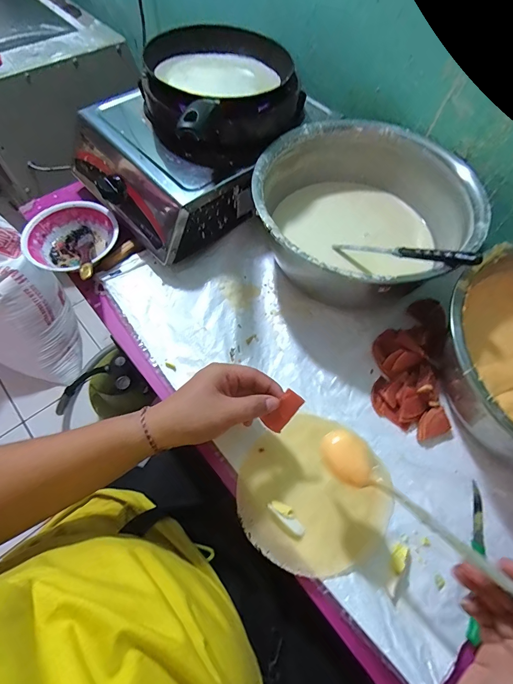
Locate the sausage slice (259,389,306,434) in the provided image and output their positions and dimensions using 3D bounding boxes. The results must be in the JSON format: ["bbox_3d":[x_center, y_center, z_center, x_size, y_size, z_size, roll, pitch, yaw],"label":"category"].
[{"bbox_3d":[0.029,0.075,0.375,0.024,0.004,0.048,39,99,-10],"label":"sausage slice"}]

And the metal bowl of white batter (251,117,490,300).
[{"bbox_3d":[0.146,-0.183,0.505,0.297,0.098,0.292,1,62,-2],"label":"metal bowl of white batter"}]

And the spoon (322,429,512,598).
[{"bbox_3d":[0.138,0.151,0.296,0.038,0.029,0.201,-38,53,-21],"label":"spoon"}]

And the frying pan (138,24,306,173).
[{"bbox_3d":[-0.057,-0.370,0.520,0.208,0.077,0.225,1,62,-2],"label":"frying pan"}]

